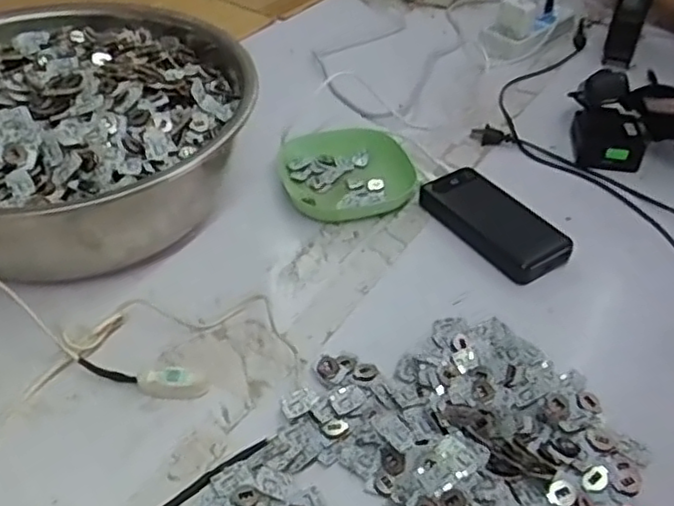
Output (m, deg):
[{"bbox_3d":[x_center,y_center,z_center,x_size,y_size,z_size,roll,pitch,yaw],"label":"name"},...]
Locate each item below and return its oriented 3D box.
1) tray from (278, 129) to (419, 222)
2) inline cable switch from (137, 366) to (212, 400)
[{"bbox_3d":[0.009,-0.091,0.746,0.137,0.027,0.126,-16,46,-17],"label":"tray"},{"bbox_3d":[-0.131,0.103,0.540,0.056,0.015,0.020,6,44,6],"label":"inline cable switch"}]

